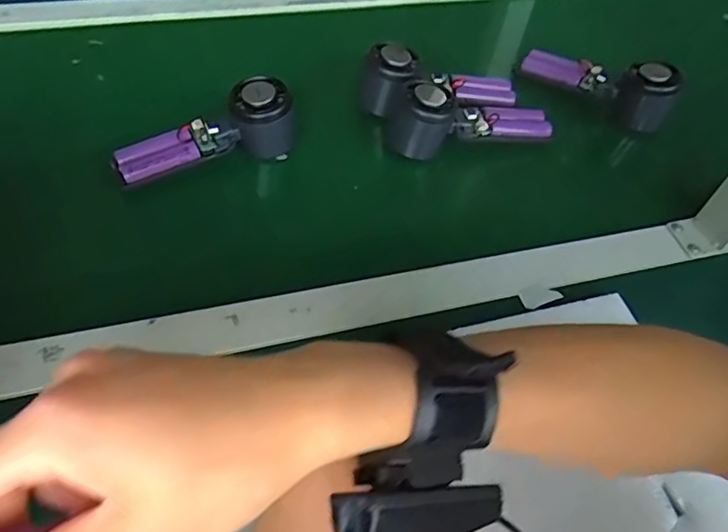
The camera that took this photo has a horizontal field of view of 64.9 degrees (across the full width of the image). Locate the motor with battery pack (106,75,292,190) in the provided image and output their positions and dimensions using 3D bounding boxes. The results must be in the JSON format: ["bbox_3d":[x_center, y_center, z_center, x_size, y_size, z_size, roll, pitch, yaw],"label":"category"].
[{"bbox_3d":[-0.140,-0.116,0.502,0.153,0.061,0.041,-17,57,-17],"label":"motor with battery pack"}]

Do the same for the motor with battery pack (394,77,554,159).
[{"bbox_3d":[0.105,-0.149,0.552,0.156,0.060,0.060,-6,55,-10],"label":"motor with battery pack"}]

